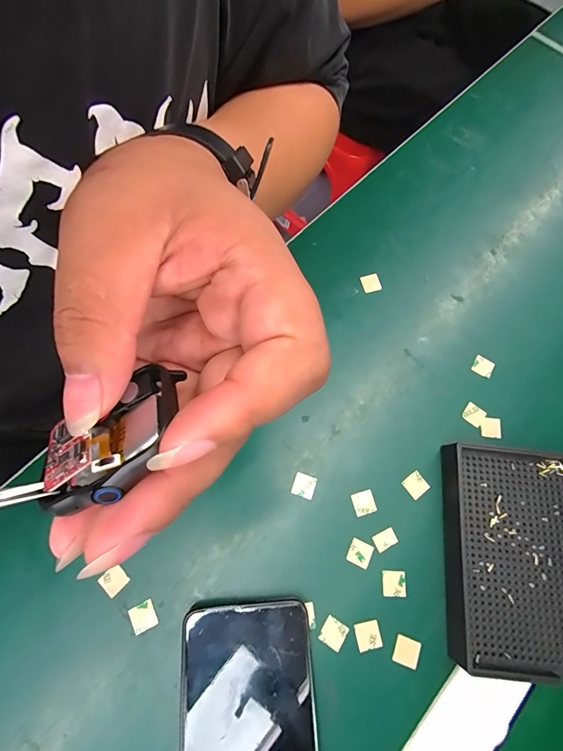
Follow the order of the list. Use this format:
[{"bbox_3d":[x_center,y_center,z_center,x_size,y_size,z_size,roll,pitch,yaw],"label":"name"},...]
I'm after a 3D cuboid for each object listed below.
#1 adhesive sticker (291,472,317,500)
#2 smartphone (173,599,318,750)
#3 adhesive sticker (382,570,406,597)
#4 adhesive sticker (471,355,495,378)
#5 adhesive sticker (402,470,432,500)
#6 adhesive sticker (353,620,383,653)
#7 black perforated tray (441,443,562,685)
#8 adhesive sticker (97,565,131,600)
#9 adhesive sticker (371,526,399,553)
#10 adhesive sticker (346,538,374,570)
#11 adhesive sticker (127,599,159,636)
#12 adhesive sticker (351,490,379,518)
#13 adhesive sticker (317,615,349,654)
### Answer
[{"bbox_3d":[0.016,0.080,0.262,0.015,0.004,0.016,18,73,5],"label":"adhesive sticker"},{"bbox_3d":[-0.020,0.222,0.206,0.082,0.016,0.161,-3,72,-3],"label":"smartphone"},{"bbox_3d":[0.076,0.141,0.245,0.015,0.004,0.016,0,72,1],"label":"adhesive sticker"},{"bbox_3d":[0.166,-0.007,0.296,0.016,0.004,0.015,29,73,7],"label":"adhesive sticker"},{"bbox_3d":[0.099,0.081,0.266,0.015,0.004,0.016,-37,80,-5],"label":"adhesive sticker"},{"bbox_3d":[0.056,0.169,0.234,0.016,0.004,0.015,-12,72,-6],"label":"adhesive sticker"},{"bbox_3d":[0.161,0.120,0.243,0.092,0.023,0.135,8,72,0],"label":"black perforated tray"},{"bbox_3d":[-0.111,0.135,0.238,0.016,0.004,0.015,-43,84,-13],"label":"adhesive sticker"},{"bbox_3d":[0.073,0.115,0.253,0.016,0.004,0.011,-27,76,-8],"label":"adhesive sticker"},{"bbox_3d":[0.054,0.123,0.249,0.015,0.004,0.016,25,74,7],"label":"adhesive sticker"},{"bbox_3d":[-0.089,0.156,0.233,0.015,0.004,0.016,-25,75,-13],"label":"adhesive sticker"},{"bbox_3d":[0.060,0.091,0.258,0.016,0.004,0.016,-14,73,-7],"label":"adhesive sticker"},{"bbox_3d":[0.033,0.167,0.234,0.015,0.004,0.015,33,74,10],"label":"adhesive sticker"}]

